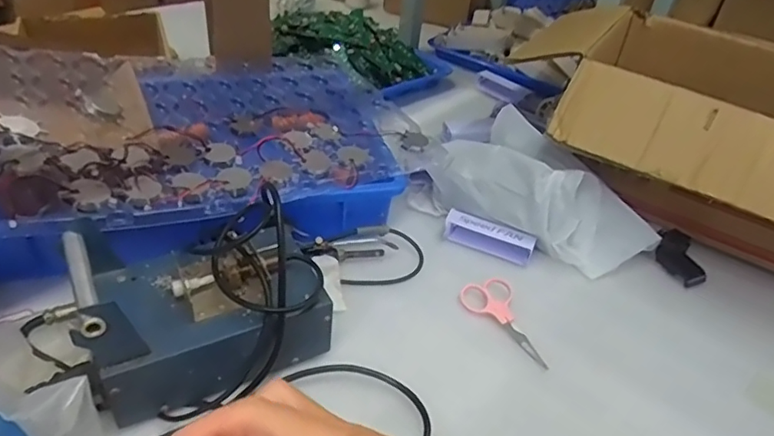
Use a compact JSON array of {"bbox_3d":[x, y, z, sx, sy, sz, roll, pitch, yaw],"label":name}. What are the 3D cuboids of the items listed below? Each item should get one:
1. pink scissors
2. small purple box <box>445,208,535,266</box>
[{"bbox_3d":[0.127,0.097,0.562,0.059,0.012,0.109,-21,46,-31],"label":"pink scissors"},{"bbox_3d":[0.114,0.022,0.643,0.098,0.027,0.030,19,40,14],"label":"small purple box"}]

